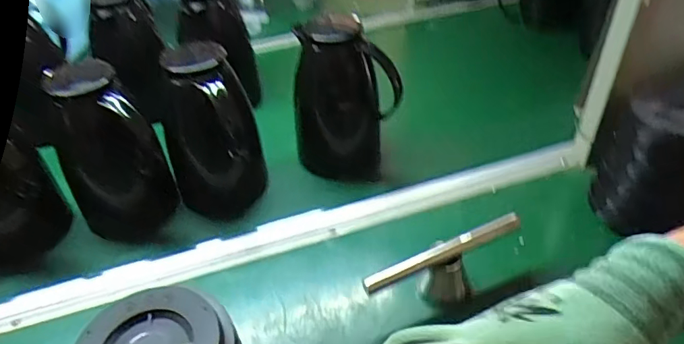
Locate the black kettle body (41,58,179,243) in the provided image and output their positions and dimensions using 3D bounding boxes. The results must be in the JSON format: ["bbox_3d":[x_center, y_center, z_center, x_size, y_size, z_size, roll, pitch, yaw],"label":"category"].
[{"bbox_3d":[-0.299,-0.020,0.679,0.111,0.223,0.116,-25,46,-23],"label":"black kettle body"}]

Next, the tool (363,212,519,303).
[{"bbox_3d":[0.120,0.114,0.603,0.204,0.074,0.045,-21,45,-20],"label":"tool"}]

